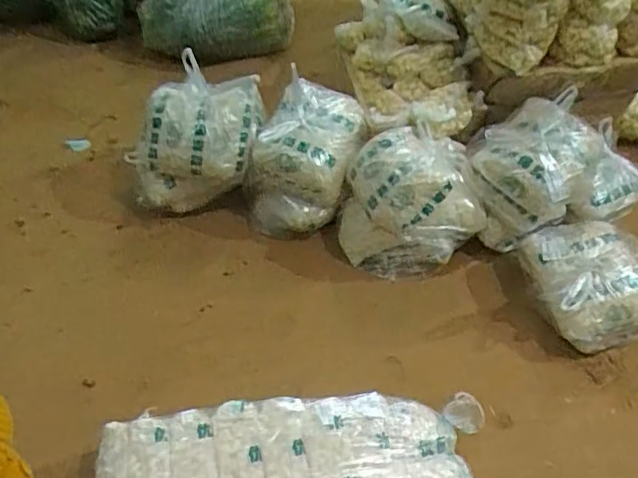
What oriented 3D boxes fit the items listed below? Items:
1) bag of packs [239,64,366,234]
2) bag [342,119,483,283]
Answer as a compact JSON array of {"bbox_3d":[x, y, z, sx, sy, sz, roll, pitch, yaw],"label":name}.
[{"bbox_3d":[-0.039,-0.197,1.458,0.298,0.365,0.198,0,53,1],"label":"bag of packs"},{"bbox_3d":[0.225,-0.081,1.445,0.341,0.332,0.236,-1,53,1],"label":"bag"}]

